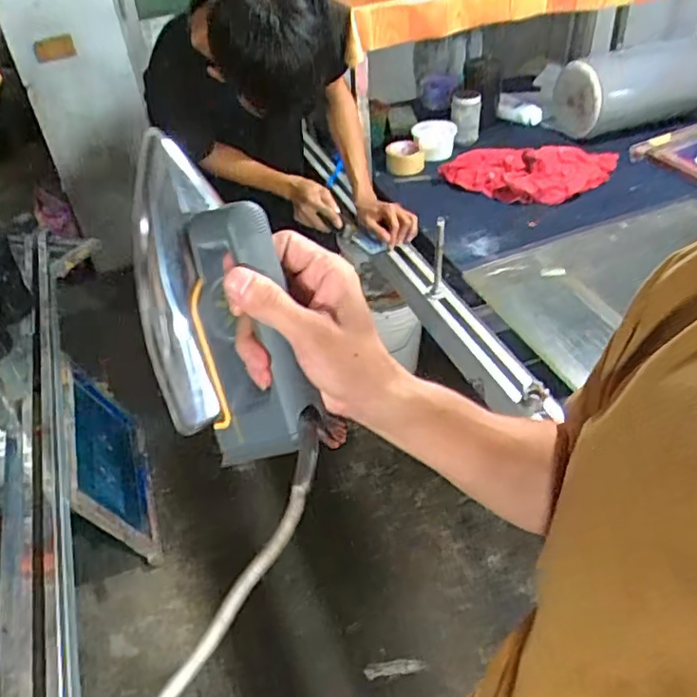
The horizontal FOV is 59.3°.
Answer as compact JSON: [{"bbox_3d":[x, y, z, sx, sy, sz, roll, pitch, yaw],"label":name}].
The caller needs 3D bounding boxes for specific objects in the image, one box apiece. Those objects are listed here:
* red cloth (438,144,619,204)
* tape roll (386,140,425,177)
[{"bbox_3d":[0.441,-0.419,1.465,0.417,0.066,0.161,-5,41,2],"label":"red cloth"},{"bbox_3d":[0.140,-0.470,1.509,0.098,0.048,0.112,-3,41,4],"label":"tape roll"}]

